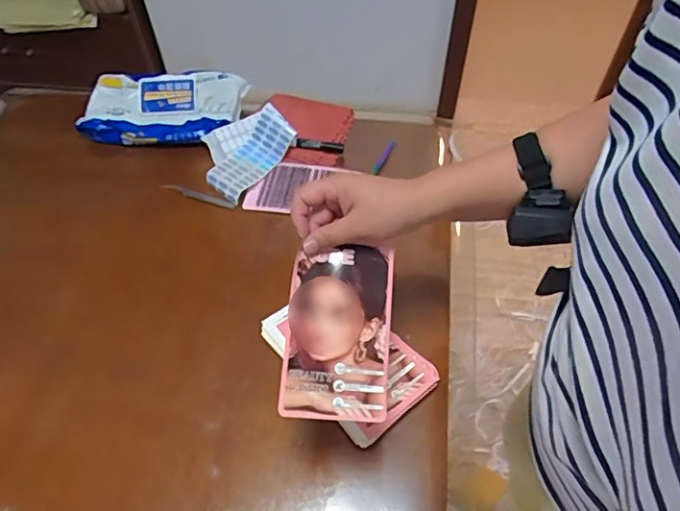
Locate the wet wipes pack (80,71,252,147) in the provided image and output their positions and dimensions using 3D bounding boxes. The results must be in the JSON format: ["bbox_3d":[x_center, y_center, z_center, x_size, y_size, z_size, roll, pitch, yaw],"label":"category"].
[{"bbox_3d":[-0.299,-0.250,0.914,0.272,0.067,0.134,3,54,3],"label":"wet wipes pack"}]

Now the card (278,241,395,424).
[{"bbox_3d":[-0.002,0.071,0.516,0.098,0.010,0.165,8,75,-12],"label":"card"}]

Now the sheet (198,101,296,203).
[{"bbox_3d":[-0.160,-0.173,0.859,0.120,0.053,0.155,34,62,25],"label":"sheet"}]

